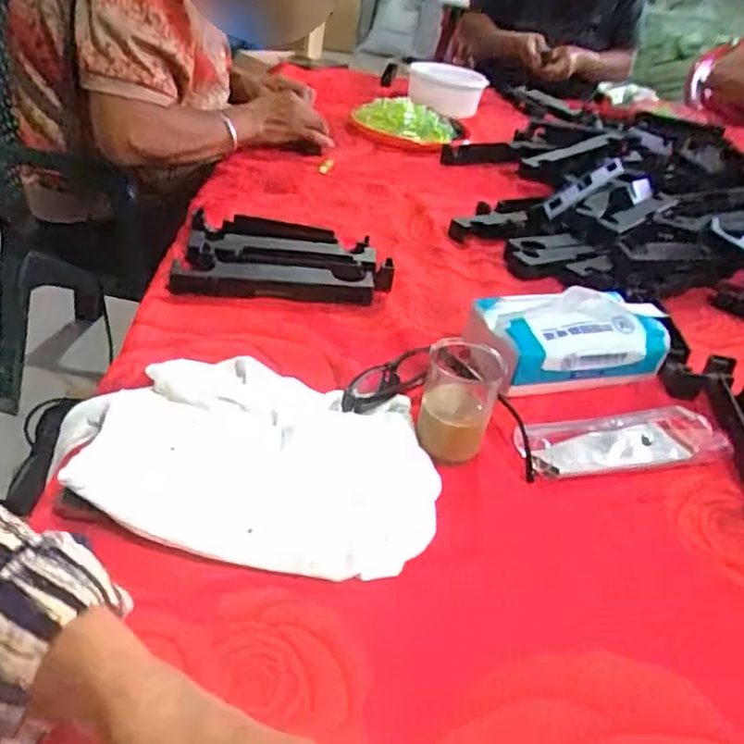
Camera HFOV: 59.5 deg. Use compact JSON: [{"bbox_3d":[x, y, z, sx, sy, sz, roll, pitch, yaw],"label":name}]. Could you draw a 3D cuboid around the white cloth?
[{"bbox_3d":[-0.083,0.052,0.438,0.251,0.039,0.169,14,35,8],"label":"white cloth"}]

